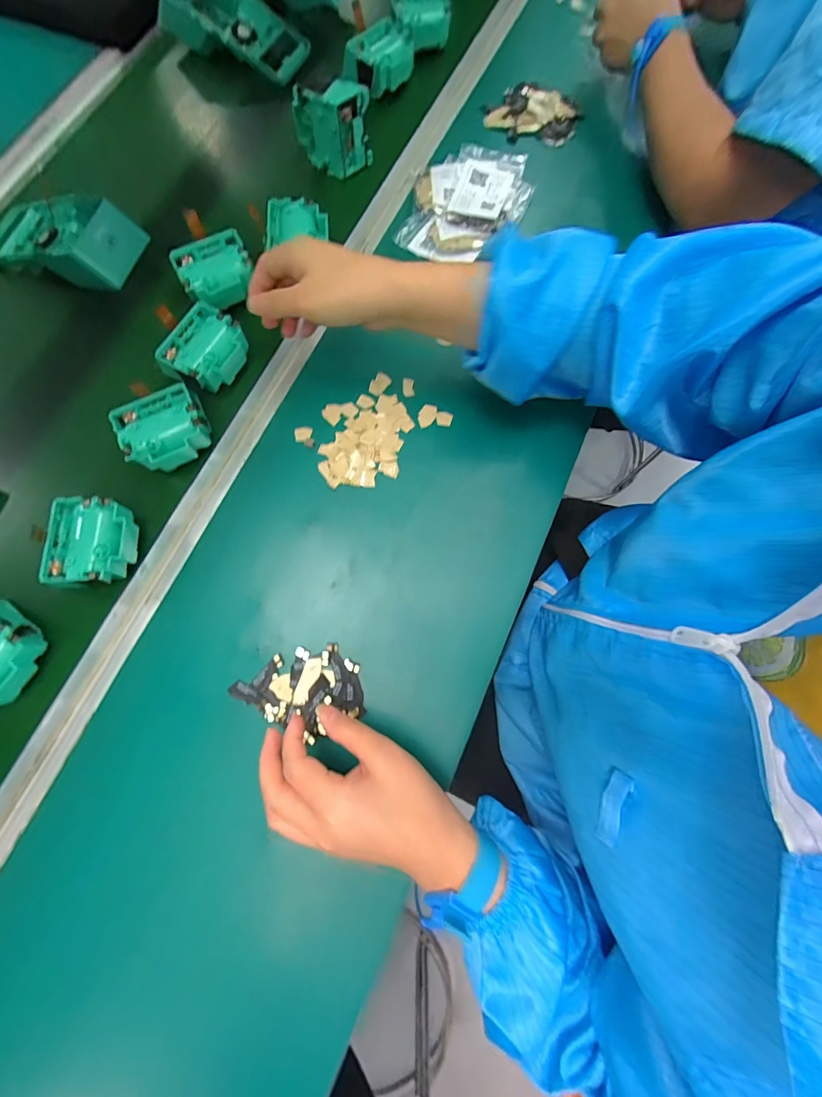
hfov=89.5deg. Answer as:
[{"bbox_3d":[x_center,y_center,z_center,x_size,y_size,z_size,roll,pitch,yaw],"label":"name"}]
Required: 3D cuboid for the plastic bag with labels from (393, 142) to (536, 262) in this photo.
[{"bbox_3d":[0.066,-0.400,0.477,0.129,0.025,0.151,13,76,5],"label":"plastic bag with labels"}]

